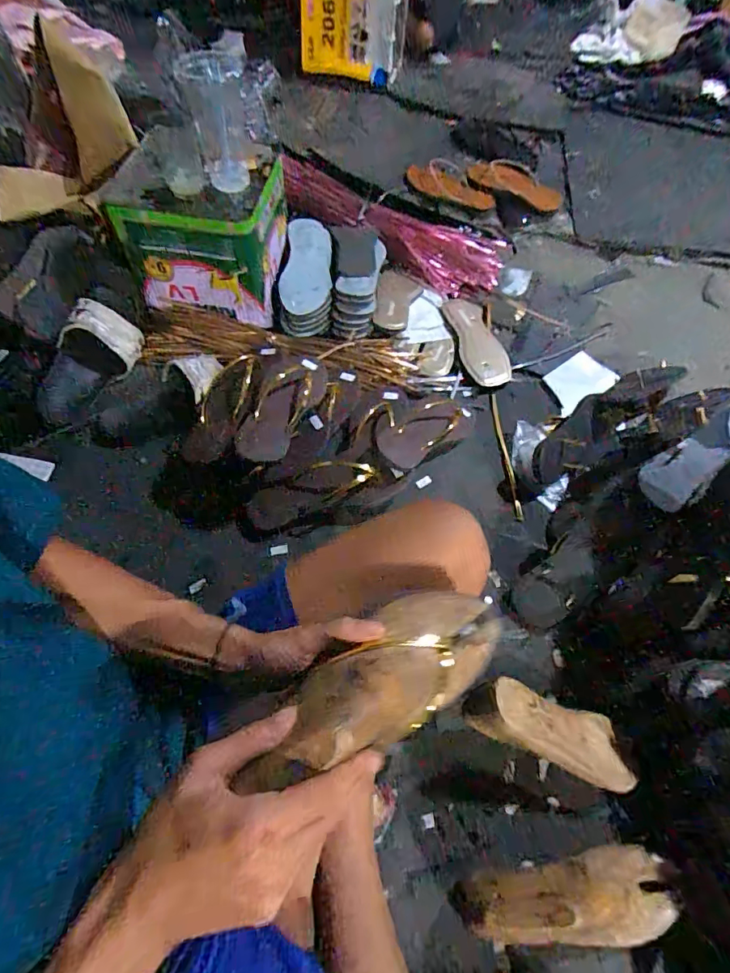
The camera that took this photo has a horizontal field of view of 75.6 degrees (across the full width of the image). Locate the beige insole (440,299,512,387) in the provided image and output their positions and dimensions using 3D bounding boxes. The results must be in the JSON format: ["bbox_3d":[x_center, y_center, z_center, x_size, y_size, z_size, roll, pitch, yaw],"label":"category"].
[{"bbox_3d":[0.224,-0.293,0.943,0.088,0.017,0.238,-11,59,-5],"label":"beige insole"}]

